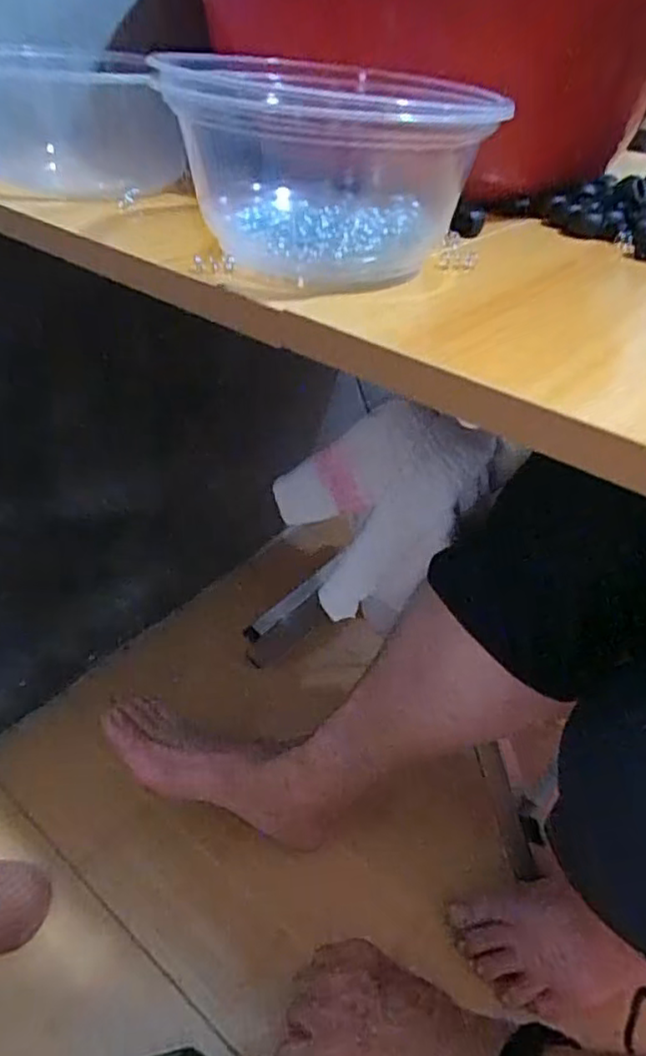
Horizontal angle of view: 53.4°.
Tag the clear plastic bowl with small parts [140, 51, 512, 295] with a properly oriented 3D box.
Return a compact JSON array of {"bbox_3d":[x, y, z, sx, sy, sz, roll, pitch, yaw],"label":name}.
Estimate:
[{"bbox_3d":[0.006,-0.160,0.284,0.123,0.068,0.120,4,39,-3],"label":"clear plastic bowl with small parts"}]

